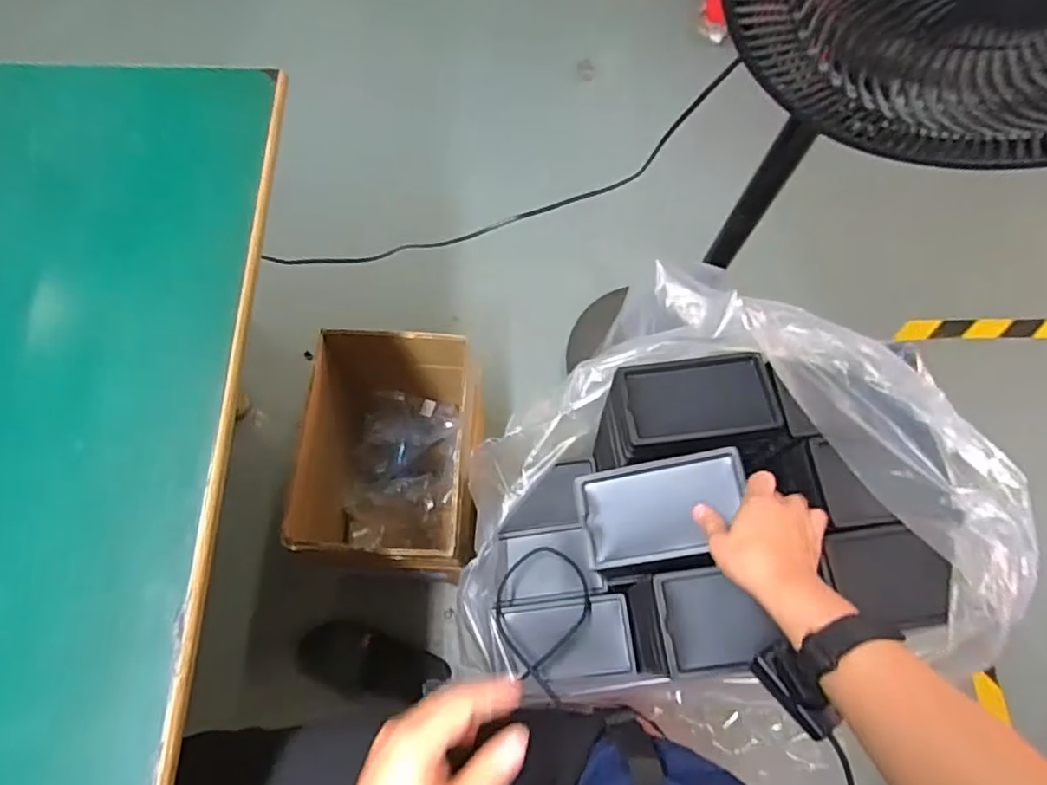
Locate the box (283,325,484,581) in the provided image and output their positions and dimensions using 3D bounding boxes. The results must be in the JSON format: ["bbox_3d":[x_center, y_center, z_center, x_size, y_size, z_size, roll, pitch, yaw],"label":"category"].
[{"bbox_3d":[-0.186,0.119,0.984,0.250,0.316,0.303,7,69,1],"label":"box"}]

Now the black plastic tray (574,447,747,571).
[{"bbox_3d":[0.134,0.112,0.606,0.156,0.012,0.093,-13,72,13],"label":"black plastic tray"}]

